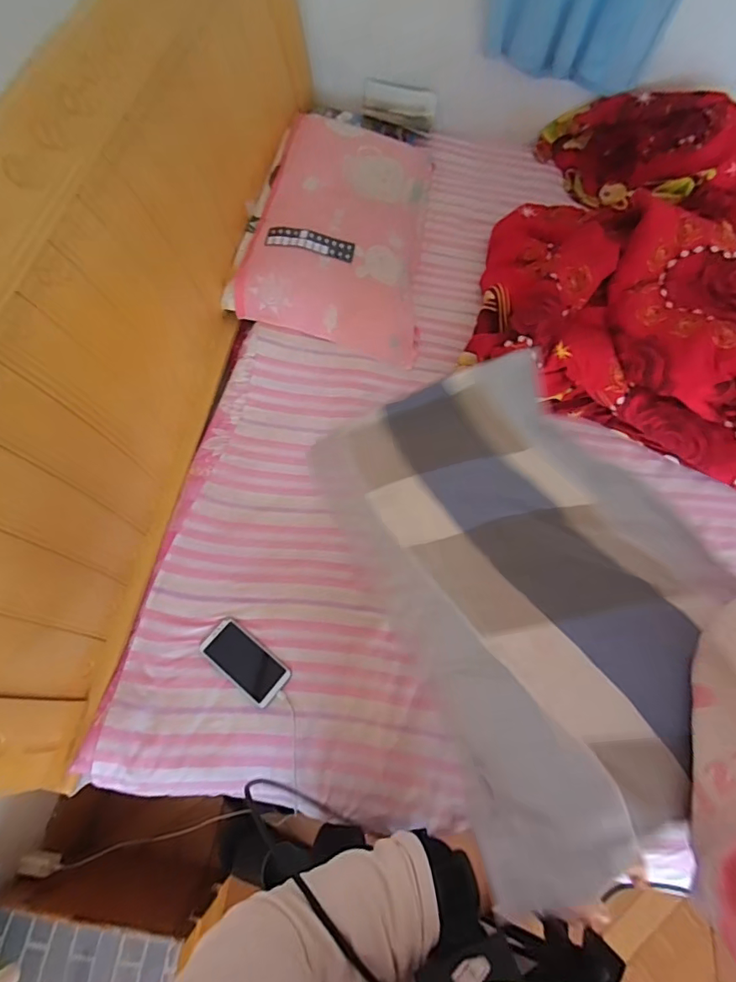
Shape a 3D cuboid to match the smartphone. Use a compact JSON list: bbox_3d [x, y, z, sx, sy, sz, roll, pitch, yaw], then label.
[{"bbox_3d":[-0.214,0.293,0.845,0.160,0.016,0.074,38,71,14],"label":"smartphone"}]

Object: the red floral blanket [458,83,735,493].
[{"bbox_3d":[0.944,-0.350,1.047,1.457,0.243,0.903,29,69,10],"label":"red floral blanket"}]

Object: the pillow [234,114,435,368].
[{"bbox_3d":[-0.059,-0.660,1.188,0.414,0.097,0.667,8,66,2],"label":"pillow"}]

